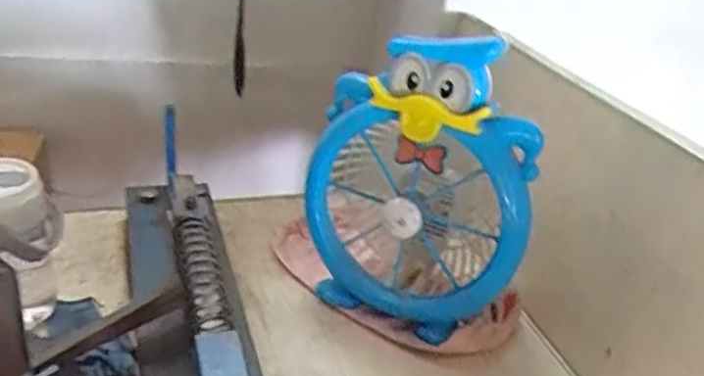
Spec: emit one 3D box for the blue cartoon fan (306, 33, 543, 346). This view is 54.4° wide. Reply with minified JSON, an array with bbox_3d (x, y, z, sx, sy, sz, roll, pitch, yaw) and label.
[{"bbox_3d":[0.077,-0.014,0.688,0.208,0.287,0.145,17,31,16],"label":"blue cartoon fan"}]

